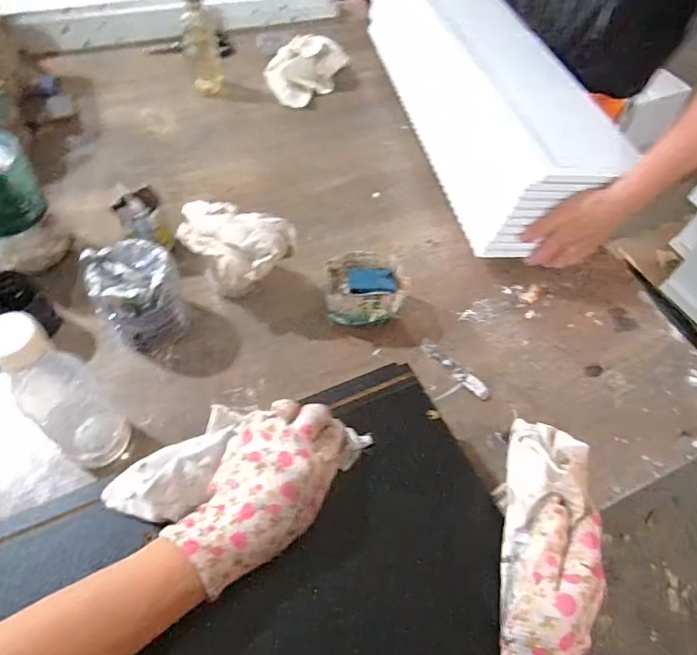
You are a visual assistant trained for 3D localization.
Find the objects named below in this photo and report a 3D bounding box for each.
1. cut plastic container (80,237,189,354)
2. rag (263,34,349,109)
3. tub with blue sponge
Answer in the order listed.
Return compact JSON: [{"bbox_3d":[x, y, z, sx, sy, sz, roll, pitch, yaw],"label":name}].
[{"bbox_3d":[-0.248,-0.034,0.585,0.099,0.105,0.095,-18,59,-17],"label":"cut plastic container"},{"bbox_3d":[-0.083,-0.503,0.953,0.104,0.076,0.158,34,59,18],"label":"rag"},{"bbox_3d":[0.019,-0.045,0.640,0.104,0.066,0.087,0,55,-5],"label":"tub with blue sponge"}]

